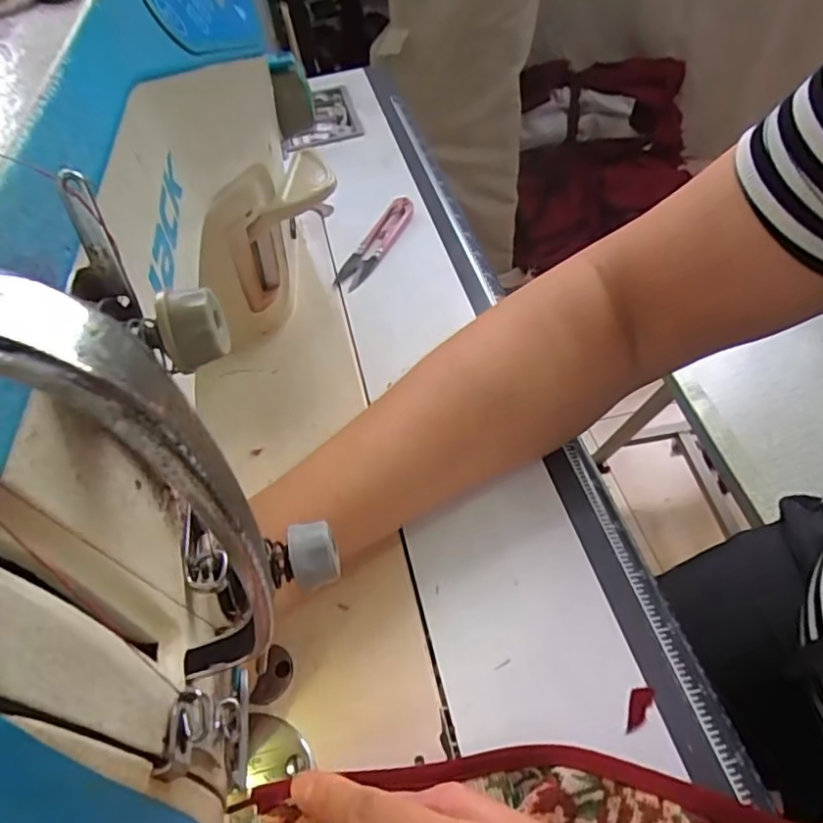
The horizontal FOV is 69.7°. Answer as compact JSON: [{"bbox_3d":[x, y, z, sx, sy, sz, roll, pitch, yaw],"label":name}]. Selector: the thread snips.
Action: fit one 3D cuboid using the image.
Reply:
[{"bbox_3d":[-0.025,-0.129,0.444,0.023,0.015,0.101,23,57,23],"label":"thread snips"}]

